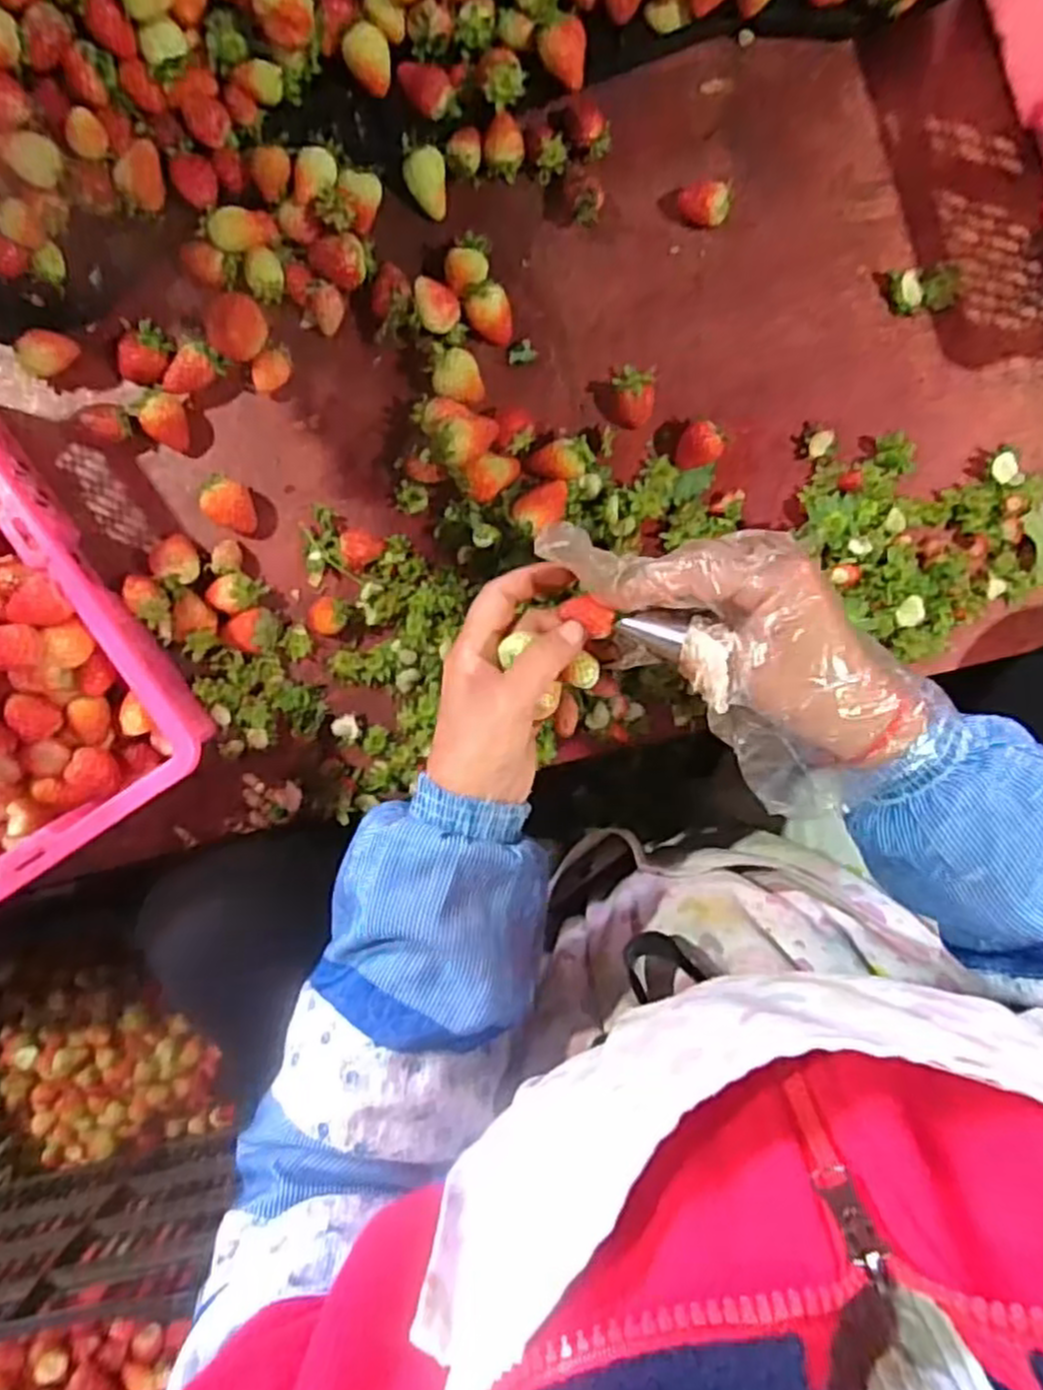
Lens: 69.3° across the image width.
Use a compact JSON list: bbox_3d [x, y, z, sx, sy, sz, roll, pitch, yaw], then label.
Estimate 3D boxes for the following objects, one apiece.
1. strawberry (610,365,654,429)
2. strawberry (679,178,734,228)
[{"bbox_3d":[0.065,-0.176,0.445,0.024,0.018,0.034,4,93,0],"label":"strawberry"},{"bbox_3d":[0.107,-0.285,0.439,0.029,0.020,0.019,24,93,-1],"label":"strawberry"}]

